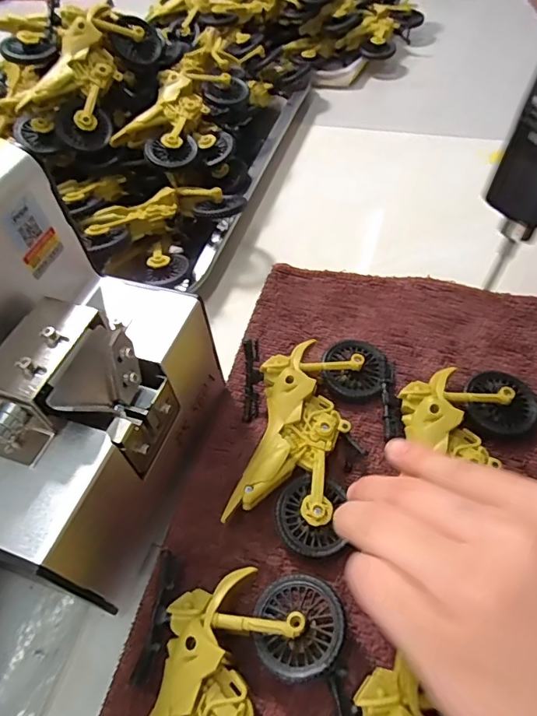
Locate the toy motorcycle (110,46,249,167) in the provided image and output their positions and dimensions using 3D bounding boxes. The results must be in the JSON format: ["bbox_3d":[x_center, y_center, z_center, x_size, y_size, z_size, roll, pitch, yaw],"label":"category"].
[{"bbox_3d":[-0.063,-0.188,0.363,0.057,0.033,0.115,19,56,18],"label":"toy motorcycle"}]

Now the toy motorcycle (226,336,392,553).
[{"bbox_3d":[0.018,0.035,0.244,0.070,0.031,0.114,8,53,10],"label":"toy motorcycle"}]

